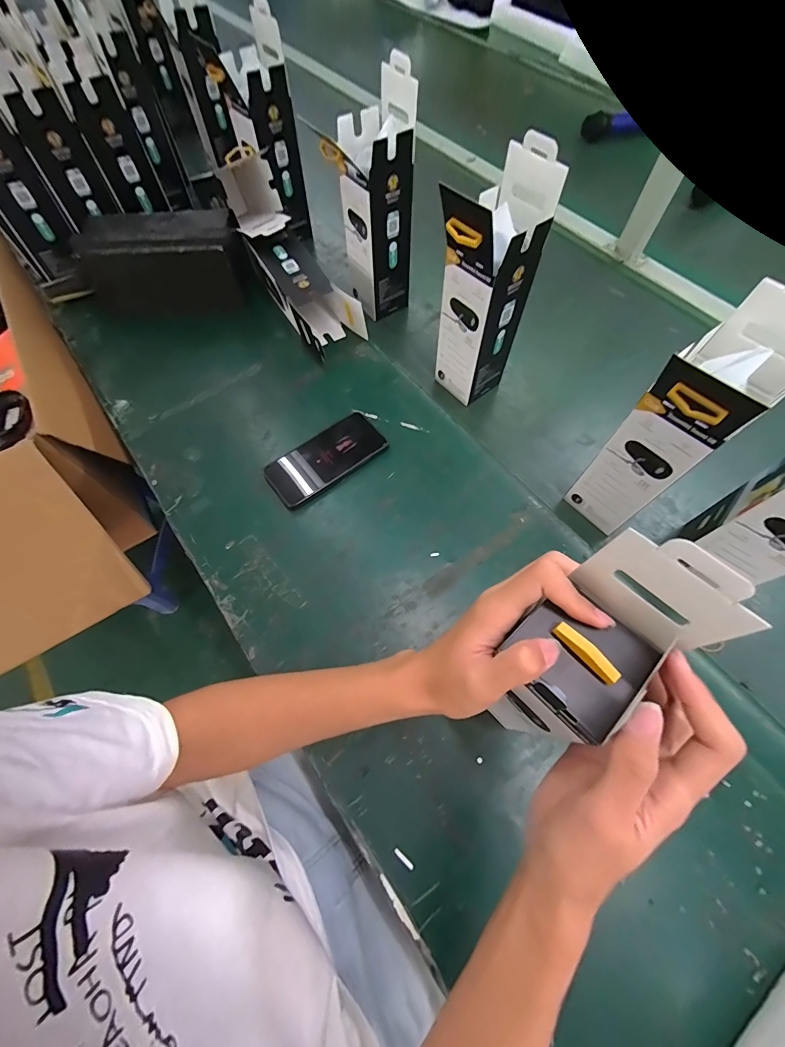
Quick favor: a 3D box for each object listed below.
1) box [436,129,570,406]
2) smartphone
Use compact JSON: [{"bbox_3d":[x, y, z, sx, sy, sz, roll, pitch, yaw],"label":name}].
[{"bbox_3d":[0.114,-0.281,0.498,0.099,0.271,0.087,-36,71,-14],"label":"box"},{"bbox_3d":[-0.091,-0.089,0.528,0.160,0.015,0.080,-37,70,-17],"label":"smartphone"}]

